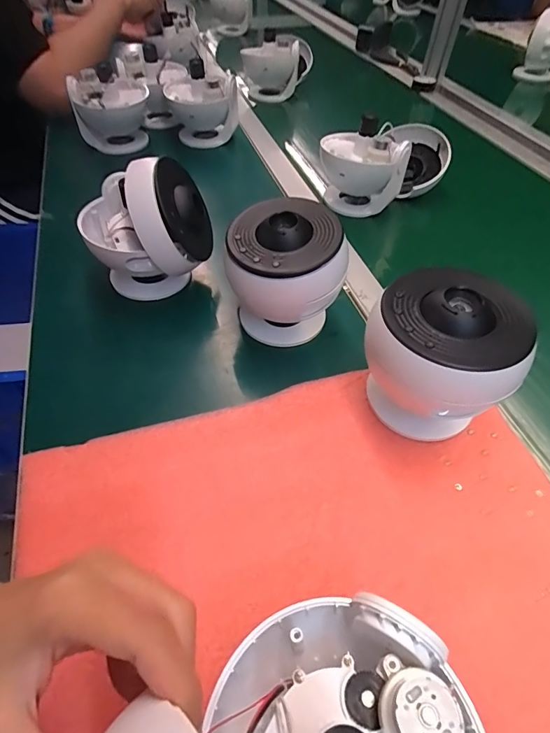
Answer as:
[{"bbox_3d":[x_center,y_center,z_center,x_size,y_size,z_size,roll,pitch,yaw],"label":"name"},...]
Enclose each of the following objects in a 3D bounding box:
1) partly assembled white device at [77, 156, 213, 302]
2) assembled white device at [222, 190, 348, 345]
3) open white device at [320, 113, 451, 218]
[{"bbox_3d":[-0.141,-0.151,0.436,0.125,0.125,0.112,-22,54,-18],"label":"partly assembled white device"},{"bbox_3d":[0.010,-0.087,0.392,0.108,0.109,0.103,-2,51,-3],"label":"assembled white device"},{"bbox_3d":[0.159,-0.301,0.580,0.187,0.101,0.109,-25,56,-20],"label":"open white device"}]

